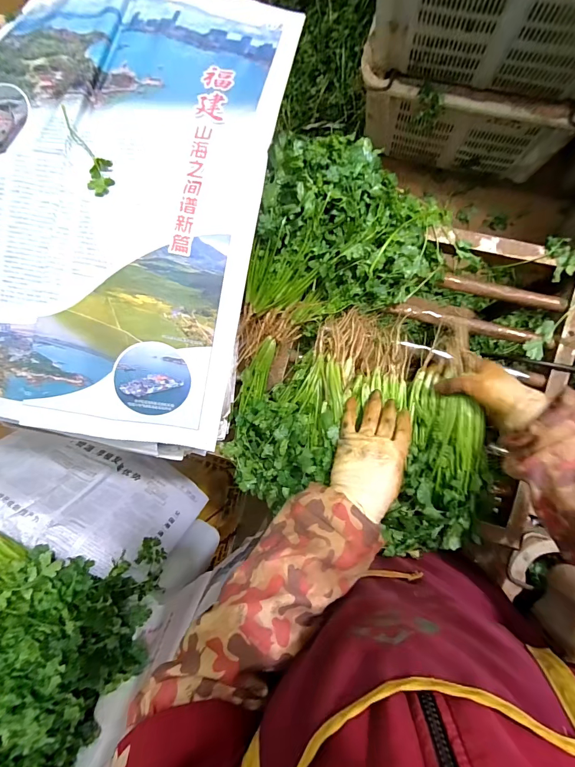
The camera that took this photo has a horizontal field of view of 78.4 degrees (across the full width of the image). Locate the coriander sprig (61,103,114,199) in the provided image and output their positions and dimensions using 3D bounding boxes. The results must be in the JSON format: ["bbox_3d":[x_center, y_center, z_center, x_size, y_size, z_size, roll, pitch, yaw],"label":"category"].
[{"bbox_3d":[-0.193,-0.230,0.344,0.027,0.006,0.100,-22,87,7],"label":"coriander sprig"}]

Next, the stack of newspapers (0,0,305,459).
[{"bbox_3d":[-0.203,-0.205,0.381,0.360,0.079,0.528,10,90,7],"label":"stack of newspapers"}]

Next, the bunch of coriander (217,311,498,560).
[{"bbox_3d":[0.112,0.055,0.498,0.381,0.124,0.312,16,91,7],"label":"bunch of coriander"}]

